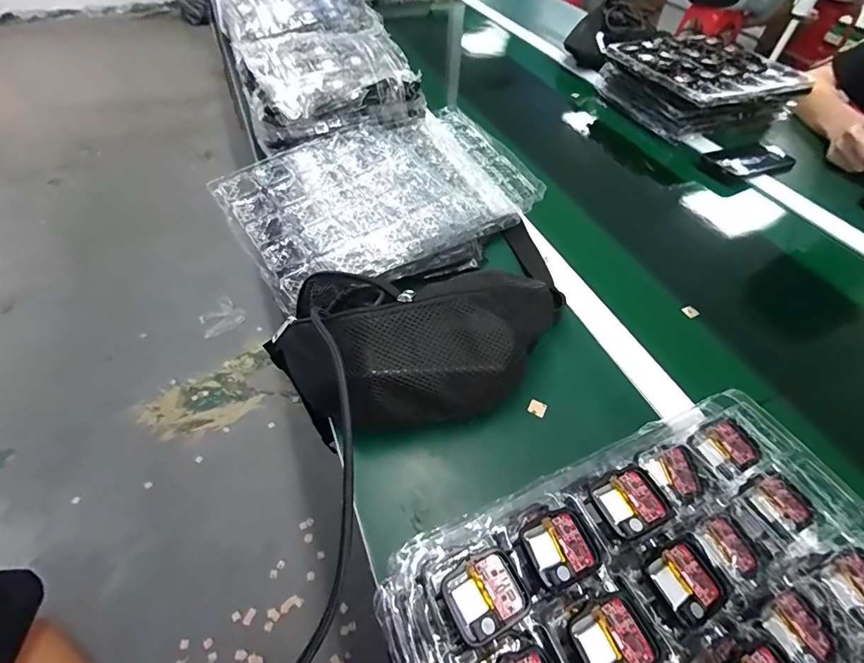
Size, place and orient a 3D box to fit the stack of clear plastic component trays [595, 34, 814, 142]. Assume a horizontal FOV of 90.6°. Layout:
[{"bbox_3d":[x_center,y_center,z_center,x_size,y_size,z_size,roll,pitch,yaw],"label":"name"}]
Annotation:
[{"bbox_3d":[0.535,-0.497,0.863,0.281,0.098,0.262,-13,52,-13],"label":"stack of clear plastic component trays"}]

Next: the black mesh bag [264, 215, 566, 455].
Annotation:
[{"bbox_3d":[0.009,-0.001,0.416,0.275,0.111,0.157,-18,53,-17],"label":"black mesh bag"}]

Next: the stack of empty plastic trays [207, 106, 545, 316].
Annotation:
[{"bbox_3d":[-0.075,-0.187,0.583,0.389,0.054,0.282,-20,54,-18],"label":"stack of empty plastic trays"}]

